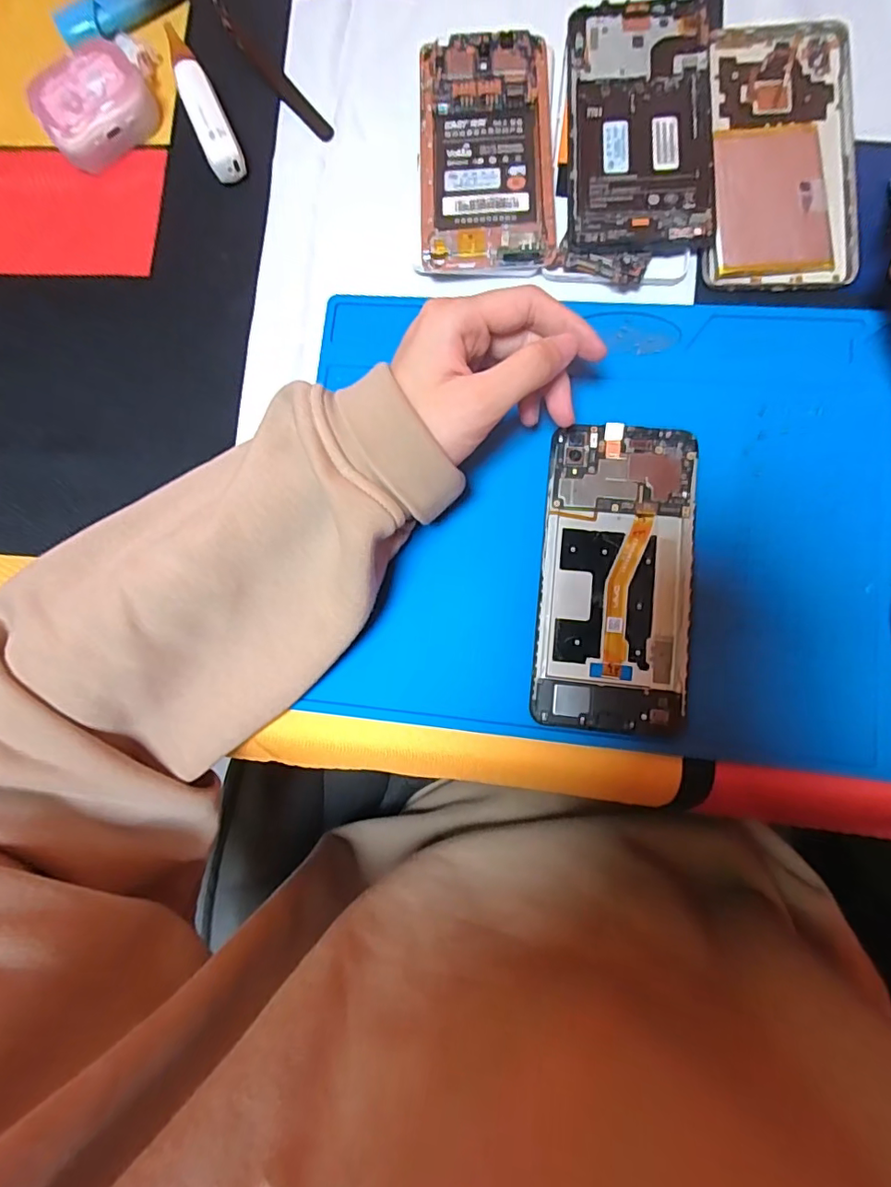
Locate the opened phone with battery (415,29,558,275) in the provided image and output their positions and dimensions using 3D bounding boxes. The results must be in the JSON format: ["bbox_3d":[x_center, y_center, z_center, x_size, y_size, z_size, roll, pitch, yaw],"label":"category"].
[{"bbox_3d":[0.022,-0.239,0.293,0.072,0.015,0.137,-1,83,6],"label":"opened phone with battery"}]

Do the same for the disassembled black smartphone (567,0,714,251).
[{"bbox_3d":[0.103,-0.251,0.286,0.073,0.011,0.146,1,83,6],"label":"disassembled black smartphone"}]

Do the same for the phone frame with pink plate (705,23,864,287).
[{"bbox_3d":[0.175,-0.233,0.277,0.072,0.006,0.152,3,84,6],"label":"phone frame with pink plate"}]

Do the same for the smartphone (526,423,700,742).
[{"bbox_3d":[0.083,-0.009,0.260,0.070,0.007,0.147,5,84,6],"label":"smartphone"}]

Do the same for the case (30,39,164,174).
[{"bbox_3d":[-0.209,-0.291,0.318,0.063,0.026,0.050,-37,81,1],"label":"case"}]

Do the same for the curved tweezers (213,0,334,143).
[{"bbox_3d":[-0.108,-0.315,0.317,0.013,0.006,0.125,-38,81,0],"label":"curved tweezers"}]

